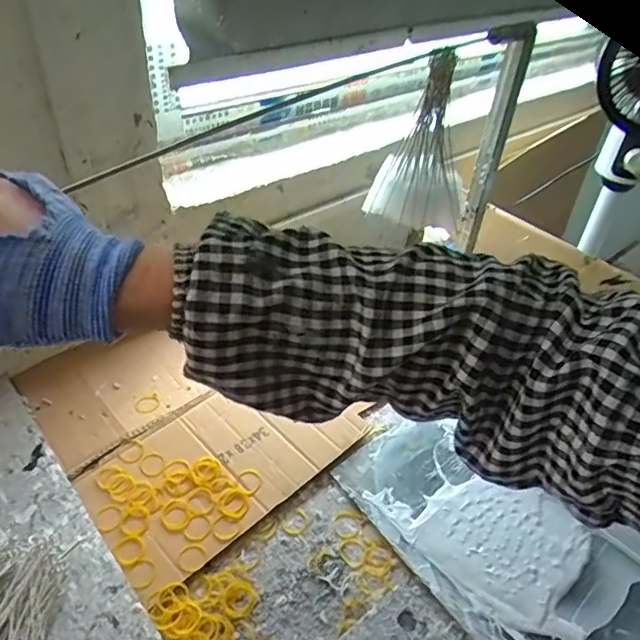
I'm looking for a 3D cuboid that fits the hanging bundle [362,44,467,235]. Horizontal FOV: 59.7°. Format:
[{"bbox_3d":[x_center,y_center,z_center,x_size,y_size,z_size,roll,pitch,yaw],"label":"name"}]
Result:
[{"bbox_3d":[0.131,-0.211,0.677,0.119,0.203,0.044,21,42,15],"label":"hanging bundle"}]

